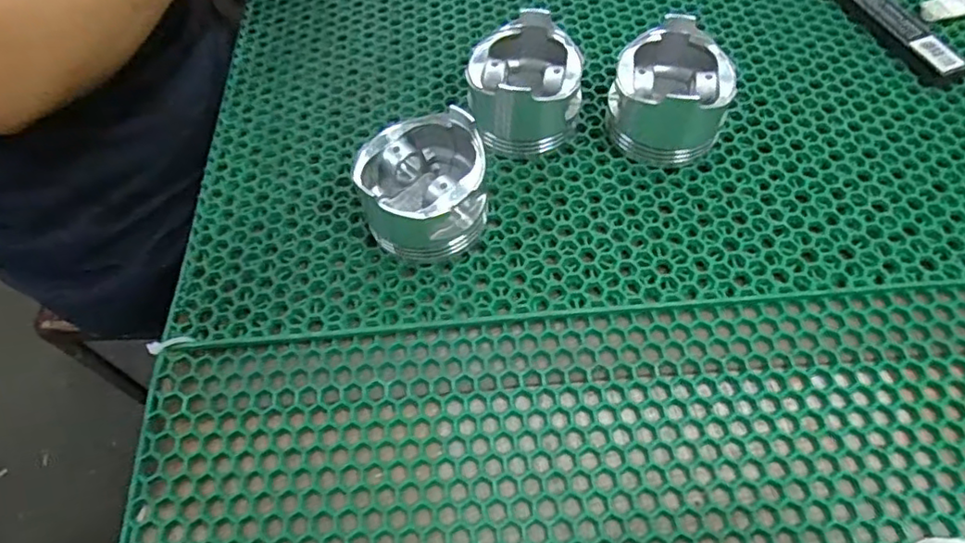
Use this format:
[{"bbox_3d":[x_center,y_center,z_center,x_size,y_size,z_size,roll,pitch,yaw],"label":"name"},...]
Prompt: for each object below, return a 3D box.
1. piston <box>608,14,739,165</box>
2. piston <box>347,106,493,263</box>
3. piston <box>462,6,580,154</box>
[{"bbox_3d":[0.119,-0.111,0.377,0.068,0.054,0.067,20,63,14],"label":"piston"},{"bbox_3d":[-0.032,-0.050,0.347,0.077,0.050,0.081,-24,62,-11],"label":"piston"},{"bbox_3d":[0.028,-0.116,0.381,0.068,0.059,0.066,-1,60,2],"label":"piston"}]

